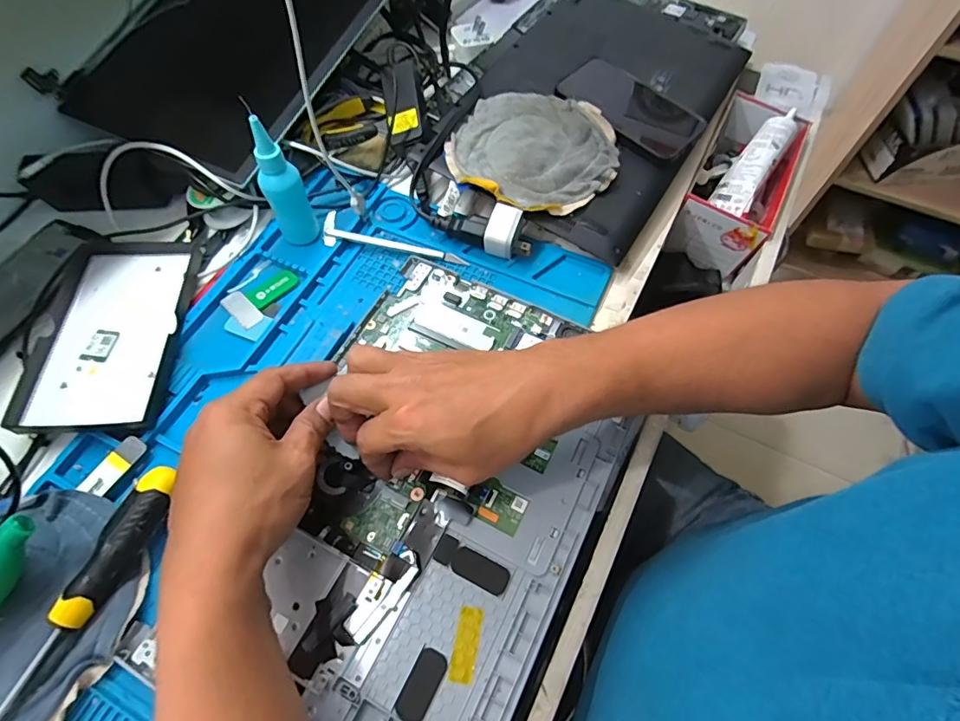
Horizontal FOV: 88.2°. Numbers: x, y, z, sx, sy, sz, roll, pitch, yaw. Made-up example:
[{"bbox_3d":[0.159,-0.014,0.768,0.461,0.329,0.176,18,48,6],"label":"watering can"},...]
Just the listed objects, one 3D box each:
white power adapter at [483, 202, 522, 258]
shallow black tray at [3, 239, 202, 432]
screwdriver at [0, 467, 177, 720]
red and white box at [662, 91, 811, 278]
[{"bbox_3d":[0.021,-0.118,0.453,0.027,0.031,0.036,16,64,9],"label":"white power adapter"},{"bbox_3d":[-0.314,-0.028,0.419,0.116,0.014,0.188,-2,61,-8],"label":"shallow black tray"},{"bbox_3d":[-0.255,0.160,0.309,0.026,0.018,0.195,21,64,11],"label":"screwdriver"},{"bbox_3d":[0.294,-0.202,0.561,0.093,0.089,0.180,26,65,13],"label":"red and white box"}]

